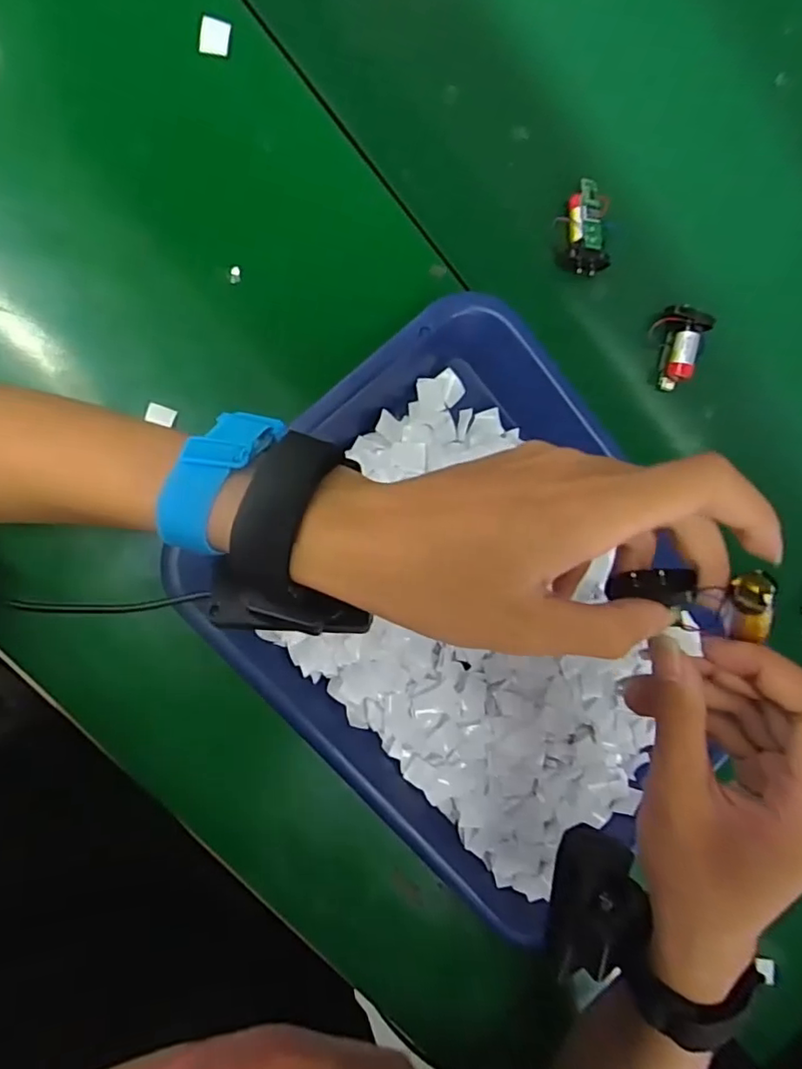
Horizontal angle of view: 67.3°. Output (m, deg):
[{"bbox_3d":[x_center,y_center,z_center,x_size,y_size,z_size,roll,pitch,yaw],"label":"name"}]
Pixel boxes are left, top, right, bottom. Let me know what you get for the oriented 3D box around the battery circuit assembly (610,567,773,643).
[{"bbox_3d":[0.112,0.024,0.230,0.061,0.025,0.026,12,91,10],"label":"battery circuit assembly"}]

